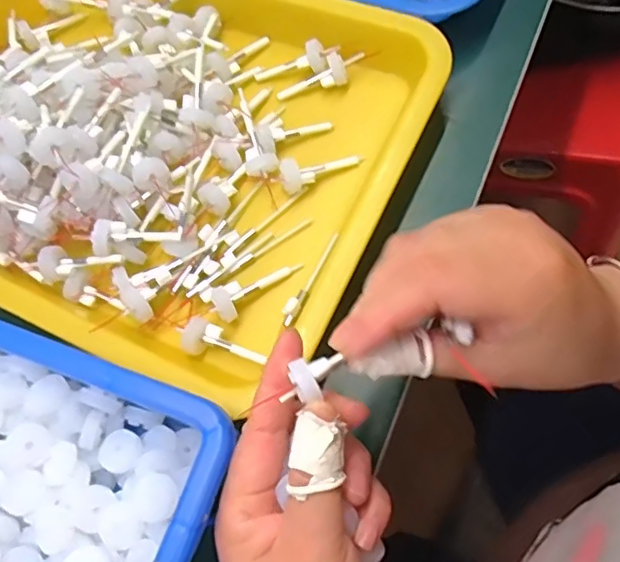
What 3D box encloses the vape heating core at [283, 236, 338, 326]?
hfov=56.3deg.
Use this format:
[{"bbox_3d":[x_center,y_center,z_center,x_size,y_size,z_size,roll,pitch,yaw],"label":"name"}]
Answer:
[{"bbox_3d":[0.001,-0.002,0.329,0.008,0.008,0.060,27,75,17],"label":"vape heating core"}]

